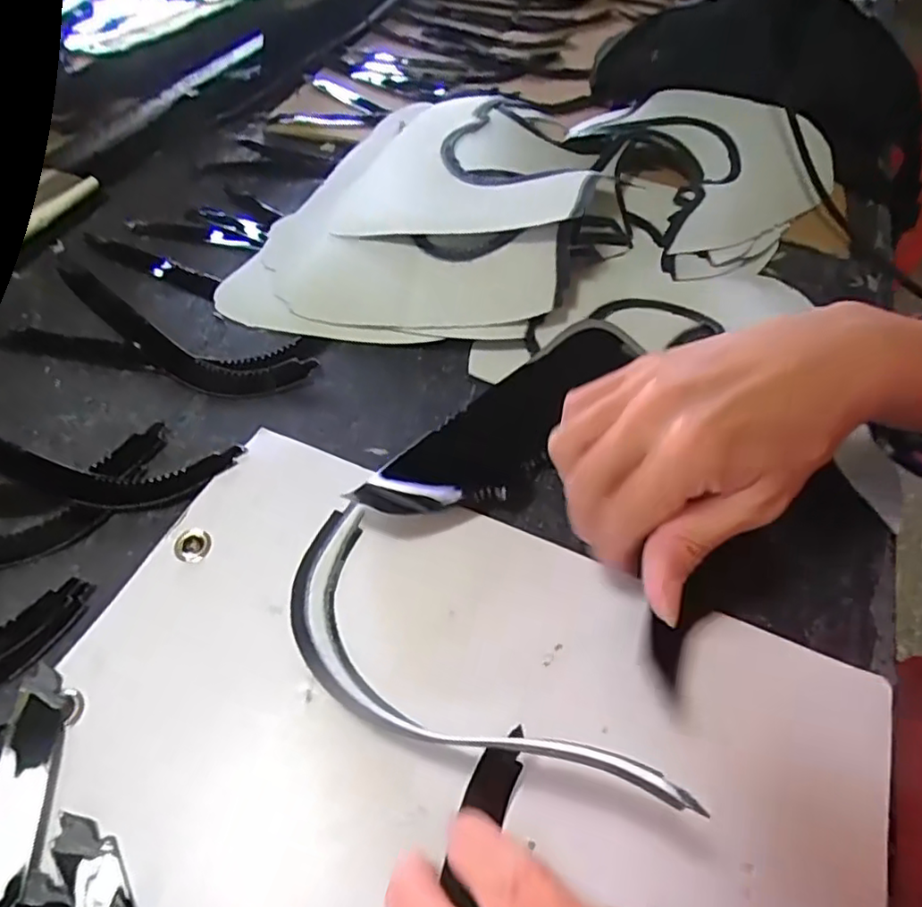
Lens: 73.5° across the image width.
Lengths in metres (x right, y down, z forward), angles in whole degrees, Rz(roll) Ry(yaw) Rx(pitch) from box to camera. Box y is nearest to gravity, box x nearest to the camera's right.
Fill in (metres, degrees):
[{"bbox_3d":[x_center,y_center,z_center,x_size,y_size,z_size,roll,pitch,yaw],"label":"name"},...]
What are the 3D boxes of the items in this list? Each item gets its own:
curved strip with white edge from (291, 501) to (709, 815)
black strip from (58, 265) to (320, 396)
[{"bbox_3d":[-0.006,0.092,0.245,0.186,0.014,0.065,37,59,24],"label":"curved strip with white edge"},{"bbox_3d":[-0.184,-0.074,0.373,0.204,0.005,0.046,24,55,16],"label":"black strip"}]

